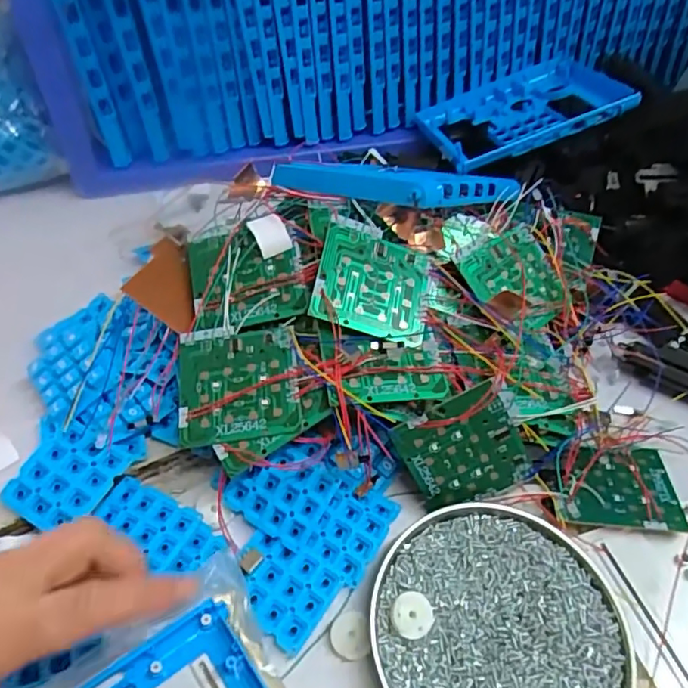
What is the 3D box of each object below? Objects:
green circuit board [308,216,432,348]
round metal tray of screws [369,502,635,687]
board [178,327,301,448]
[{"bbox_3d":[0.019,-0.039,0.360,0.071,0.004,0.073,16,64,-11],"label":"green circuit board"},{"bbox_3d":[0.085,0.154,0.313,0.129,0.013,0.139,1,52,-1],"label":"round metal tray of screws"},{"bbox_3d":[-0.064,0.023,0.346,0.074,0.006,0.071,-6,64,6],"label":"board"}]

